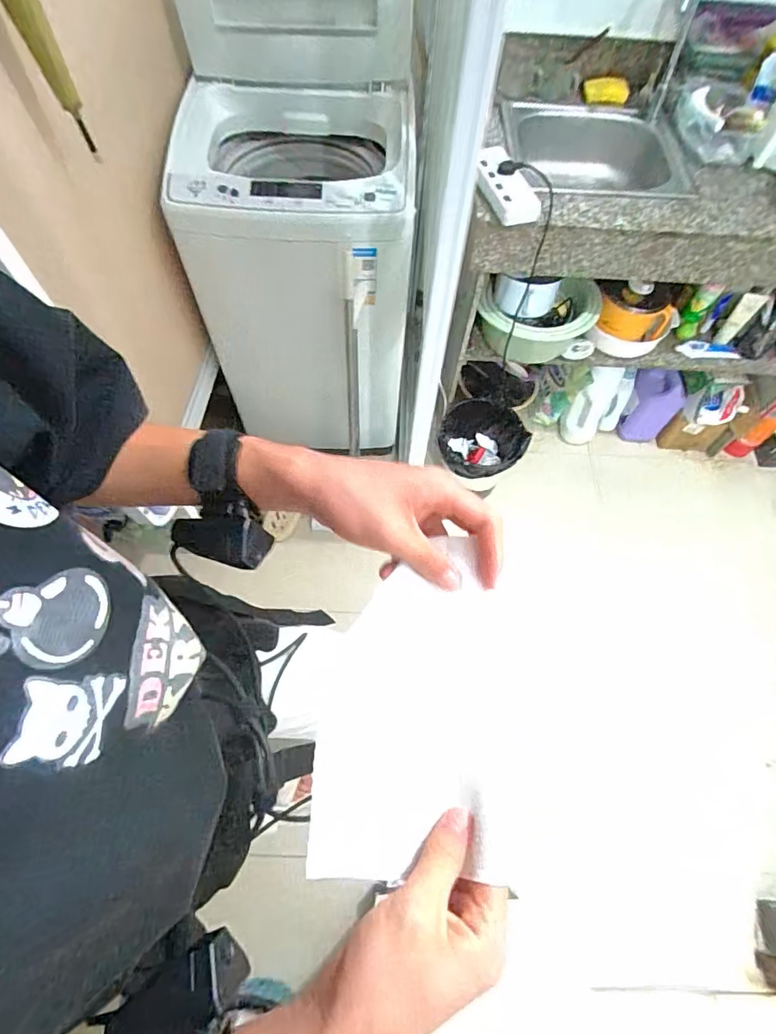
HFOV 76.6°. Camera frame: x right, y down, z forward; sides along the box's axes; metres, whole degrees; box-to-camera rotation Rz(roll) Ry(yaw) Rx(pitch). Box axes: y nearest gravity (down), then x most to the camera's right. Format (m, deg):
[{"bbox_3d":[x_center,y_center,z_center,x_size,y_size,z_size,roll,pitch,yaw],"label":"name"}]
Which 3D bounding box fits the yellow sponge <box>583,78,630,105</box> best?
[{"bbox_3d":[0.526,-1.025,1.186,0.105,0.050,0.028,15,63,6],"label":"yellow sponge"}]

